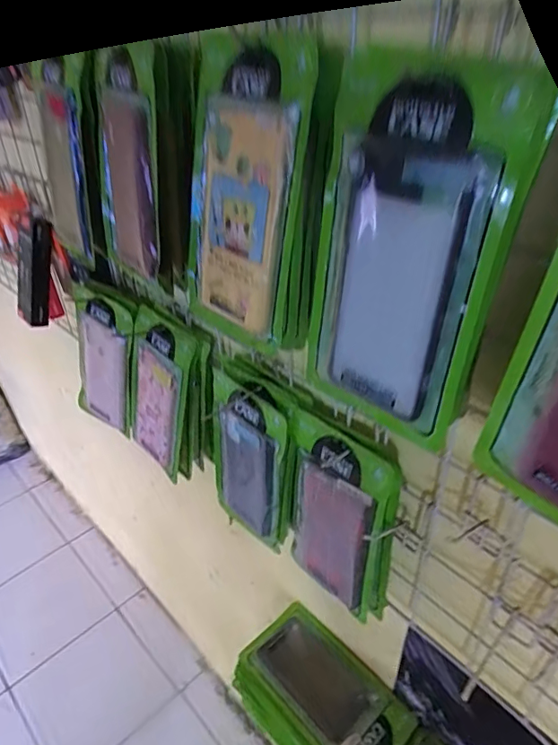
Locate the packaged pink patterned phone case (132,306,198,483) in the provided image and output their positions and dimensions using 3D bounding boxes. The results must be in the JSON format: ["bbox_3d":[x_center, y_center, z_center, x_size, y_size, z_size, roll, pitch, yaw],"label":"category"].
[{"bbox_3d":[-0.154,0.025,0.652,0.103,0.205,0.023,29,33,26],"label":"packaged pink patterned phone case"}]

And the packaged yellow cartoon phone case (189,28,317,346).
[{"bbox_3d":[-0.031,-0.132,0.391,0.110,0.205,0.019,27,29,34],"label":"packaged yellow cartoon phone case"}]

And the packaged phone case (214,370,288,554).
[{"bbox_3d":[-0.036,0.103,0.582,0.104,0.207,0.011,27,43,30],"label":"packaged phone case"}]

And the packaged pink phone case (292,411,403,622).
[{"bbox_3d":[0.055,0.142,0.504,0.019,0.200,0.107,-26,40,-35],"label":"packaged pink phone case"}]

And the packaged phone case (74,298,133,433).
[{"bbox_3d":[-0.240,-0.009,0.714,0.095,0.209,0.015,28,39,12],"label":"packaged phone case"}]

